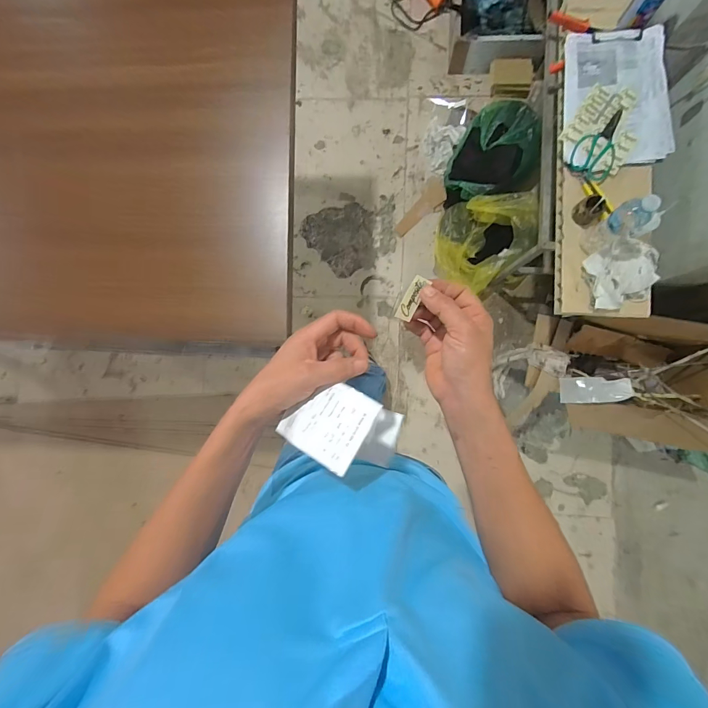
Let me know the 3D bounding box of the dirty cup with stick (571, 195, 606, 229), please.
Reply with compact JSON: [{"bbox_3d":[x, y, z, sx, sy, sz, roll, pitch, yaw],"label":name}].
[{"bbox_3d":[0.562,-0.340,0.875,0.060,0.039,0.061,0,88,3],"label":"dirty cup with stick"}]

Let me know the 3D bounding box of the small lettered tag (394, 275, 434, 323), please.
[{"bbox_3d":[0.063,-0.059,0.394,0.019,0.004,0.050,22,108,-13],"label":"small lettered tag"}]

